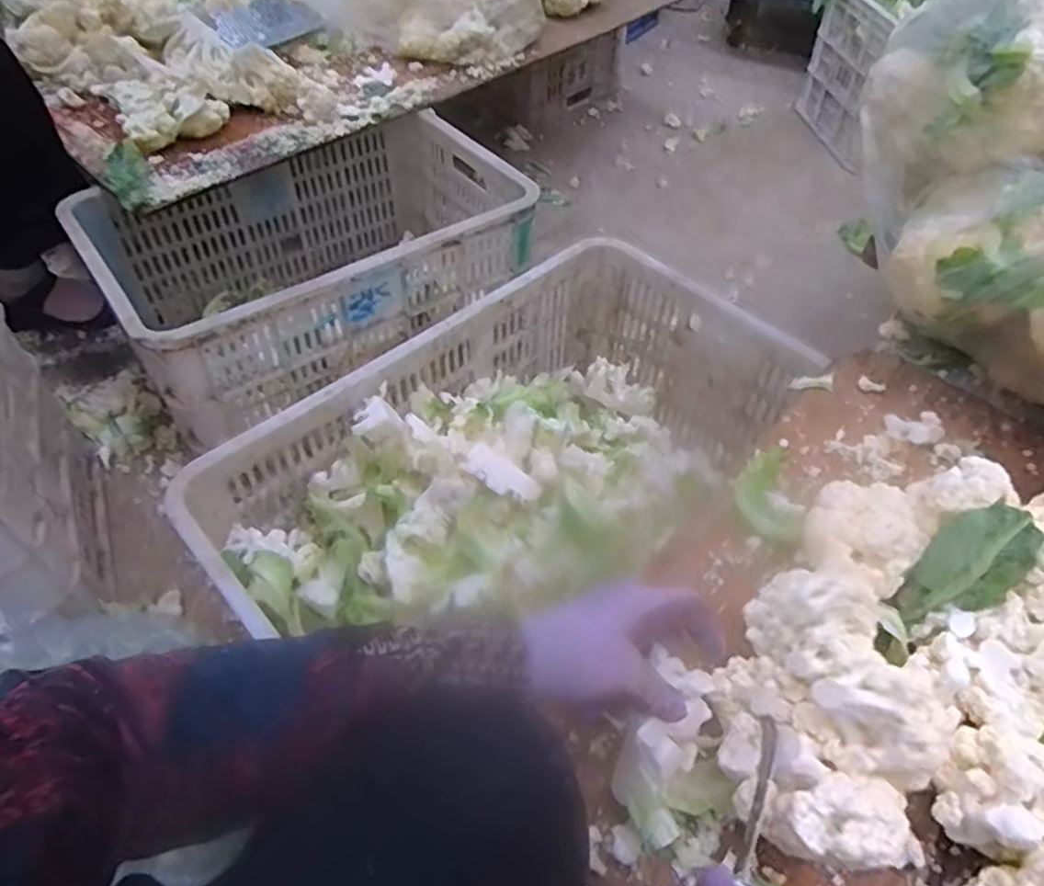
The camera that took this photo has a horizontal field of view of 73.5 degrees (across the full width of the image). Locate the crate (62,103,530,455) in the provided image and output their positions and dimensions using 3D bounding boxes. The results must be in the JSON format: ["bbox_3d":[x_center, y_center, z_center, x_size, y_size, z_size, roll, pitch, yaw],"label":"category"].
[{"bbox_3d":[-0.286,-0.259,1.002,0.527,0.241,0.363,-29,57,-22],"label":"crate"}]

